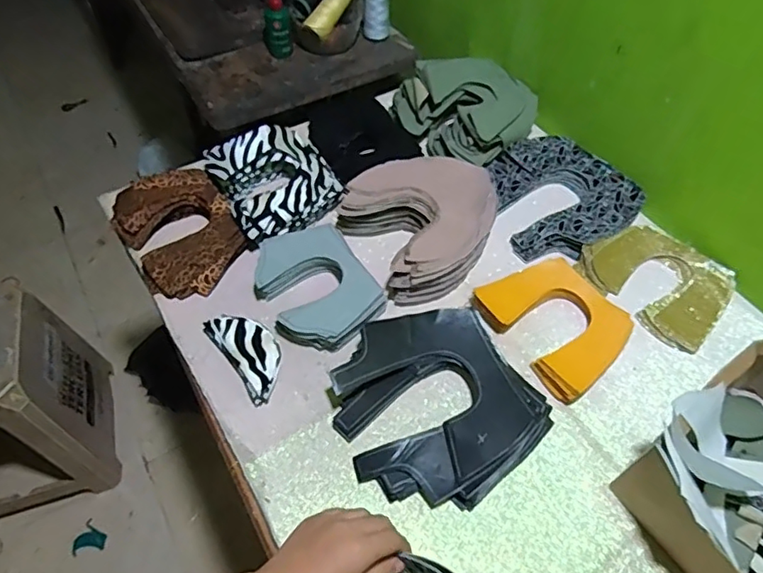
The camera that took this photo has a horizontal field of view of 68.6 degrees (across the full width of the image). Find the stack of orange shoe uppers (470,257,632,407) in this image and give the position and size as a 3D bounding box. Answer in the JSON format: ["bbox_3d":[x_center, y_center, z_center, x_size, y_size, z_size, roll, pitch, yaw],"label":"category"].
[{"bbox_3d":[0.197,0.040,0.633,0.120,0.034,0.151,-31,61,-20],"label":"stack of orange shoe uppers"}]

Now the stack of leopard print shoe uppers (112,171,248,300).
[{"bbox_3d":[-0.254,-0.074,0.706,0.133,0.039,0.187,-30,60,-19],"label":"stack of leopard print shoe uppers"}]

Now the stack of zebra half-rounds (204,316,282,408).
[{"bbox_3d":[-0.144,0.071,0.614,0.053,0.023,0.110,-33,61,-21],"label":"stack of zebra half-rounds"}]

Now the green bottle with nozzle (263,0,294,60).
[{"bbox_3d":[-0.175,-0.438,0.929,0.046,0.111,0.039,-11,55,-9],"label":"green bottle with nozzle"}]

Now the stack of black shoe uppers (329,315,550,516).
[{"bbox_3d":[0.052,0.119,0.571,0.182,0.041,0.191,-30,60,-19],"label":"stack of black shoe uppers"}]

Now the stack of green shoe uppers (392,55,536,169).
[{"bbox_3d":[0.131,-0.264,0.807,0.181,0.068,0.170,-30,60,-21],"label":"stack of green shoe uppers"}]

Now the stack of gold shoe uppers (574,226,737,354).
[{"bbox_3d":[0.335,-0.011,0.675,0.128,0.026,0.159,-36,62,-24],"label":"stack of gold shoe uppers"}]

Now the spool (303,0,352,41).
[{"bbox_3d":[-0.087,-0.471,0.953,0.039,0.036,0.113,30,78,19],"label":"spool"}]

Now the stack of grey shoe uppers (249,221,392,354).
[{"bbox_3d":[-0.076,0.002,0.656,0.121,0.033,0.161,-29,60,-19],"label":"stack of grey shoe uppers"}]

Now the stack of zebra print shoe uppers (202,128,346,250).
[{"bbox_3d":[-0.140,-0.140,0.740,0.147,0.060,0.158,-30,60,-19],"label":"stack of zebra print shoe uppers"}]

